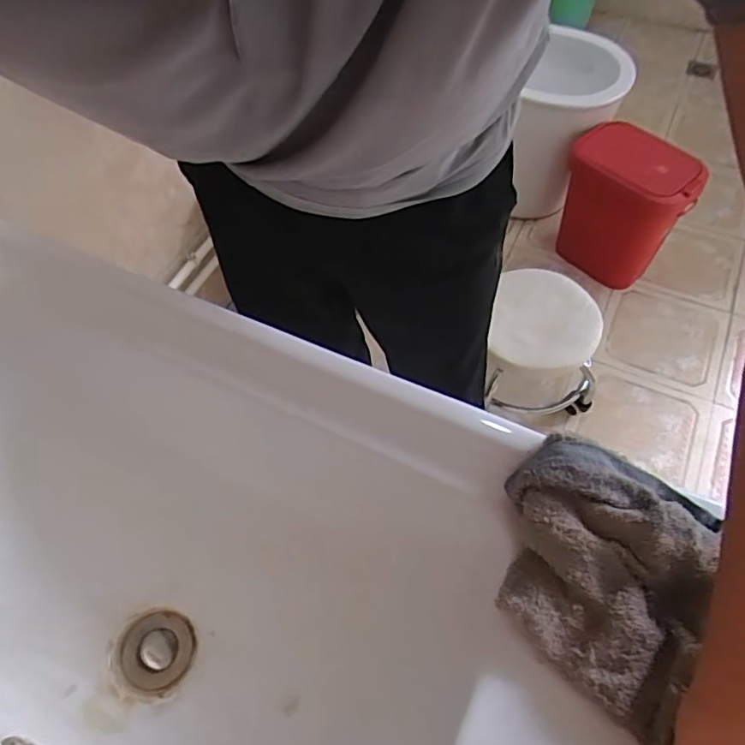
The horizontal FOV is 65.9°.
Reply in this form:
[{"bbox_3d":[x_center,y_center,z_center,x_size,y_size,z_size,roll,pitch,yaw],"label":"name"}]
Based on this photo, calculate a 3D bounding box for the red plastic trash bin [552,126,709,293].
[{"bbox_3d":[0.612,-0.409,1.473,0.140,0.370,0.316,-32,61,-17],"label":"red plastic trash bin"}]

